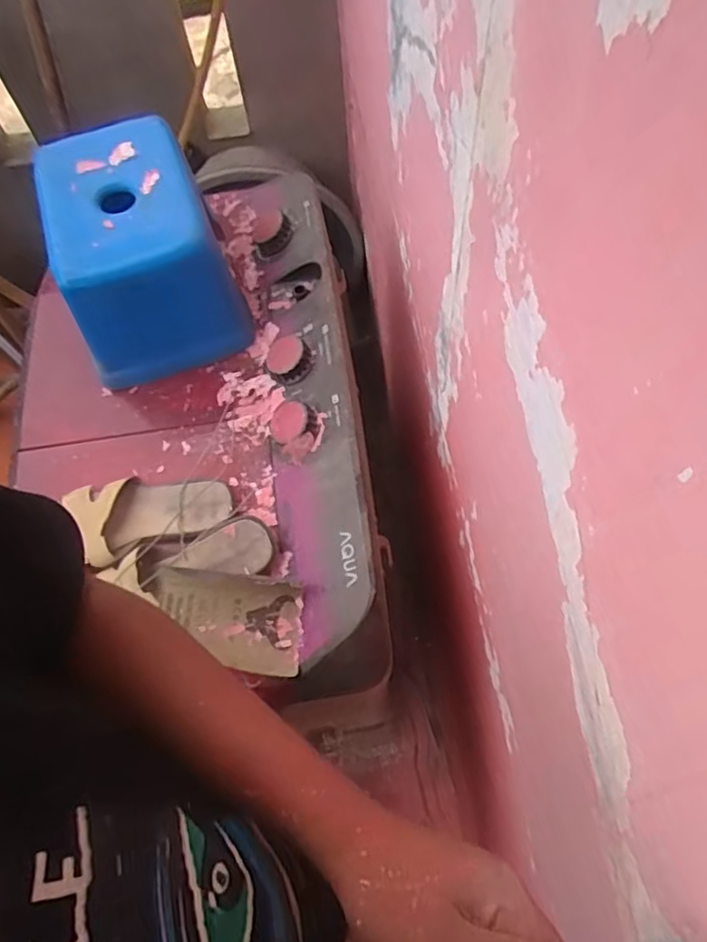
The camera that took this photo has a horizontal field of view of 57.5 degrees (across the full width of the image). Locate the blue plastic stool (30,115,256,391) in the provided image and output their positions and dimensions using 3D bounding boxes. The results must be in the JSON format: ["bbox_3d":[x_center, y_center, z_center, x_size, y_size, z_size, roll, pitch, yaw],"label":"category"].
[{"bbox_3d":[-0.264,-0.278,0.805,0.186,0.159,0.275,-17,64,-5],"label":"blue plastic stool"}]

